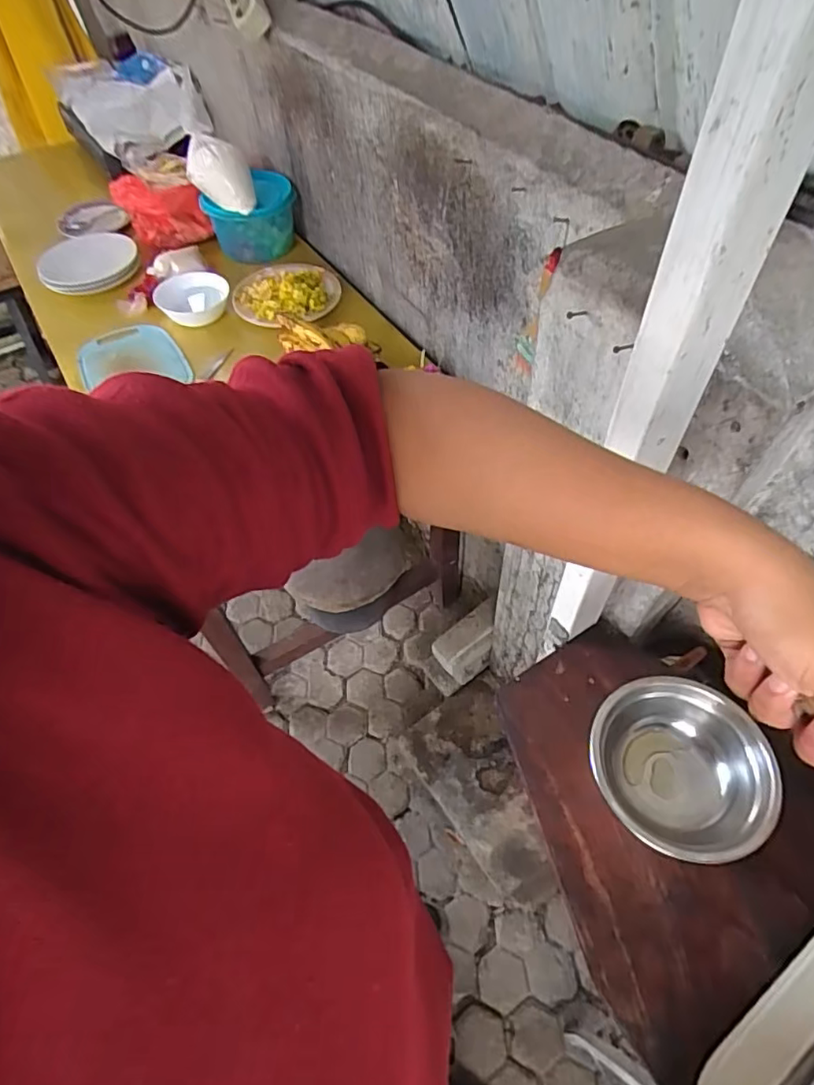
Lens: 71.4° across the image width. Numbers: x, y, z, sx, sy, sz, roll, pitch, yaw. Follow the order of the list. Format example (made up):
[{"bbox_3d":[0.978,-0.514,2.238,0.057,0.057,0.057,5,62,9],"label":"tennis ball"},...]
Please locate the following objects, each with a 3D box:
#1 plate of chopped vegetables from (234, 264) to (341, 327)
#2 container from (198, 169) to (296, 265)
[{"bbox_3d":[-0.246,-0.508,1.148,0.208,0.034,0.189,-14,57,-6],"label":"plate of chopped vegetables"},{"bbox_3d":[-0.337,-0.708,1.246,0.175,0.127,0.155,-37,62,-20],"label":"container"}]

